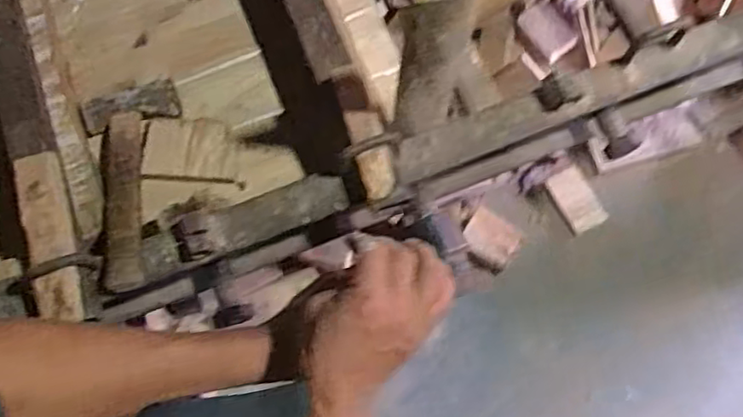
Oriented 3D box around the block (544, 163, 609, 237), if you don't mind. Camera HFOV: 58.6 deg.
[{"bbox_3d":[0.490,-0.020,1.589,0.094,0.024,0.154,-27,73,-7],"label":"block"}]

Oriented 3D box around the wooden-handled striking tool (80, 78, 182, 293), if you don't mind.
[{"bbox_3d":[-0.294,-0.035,0.796,0.120,0.032,0.310,-11,53,-2],"label":"wooden-handled striking tool"}]

